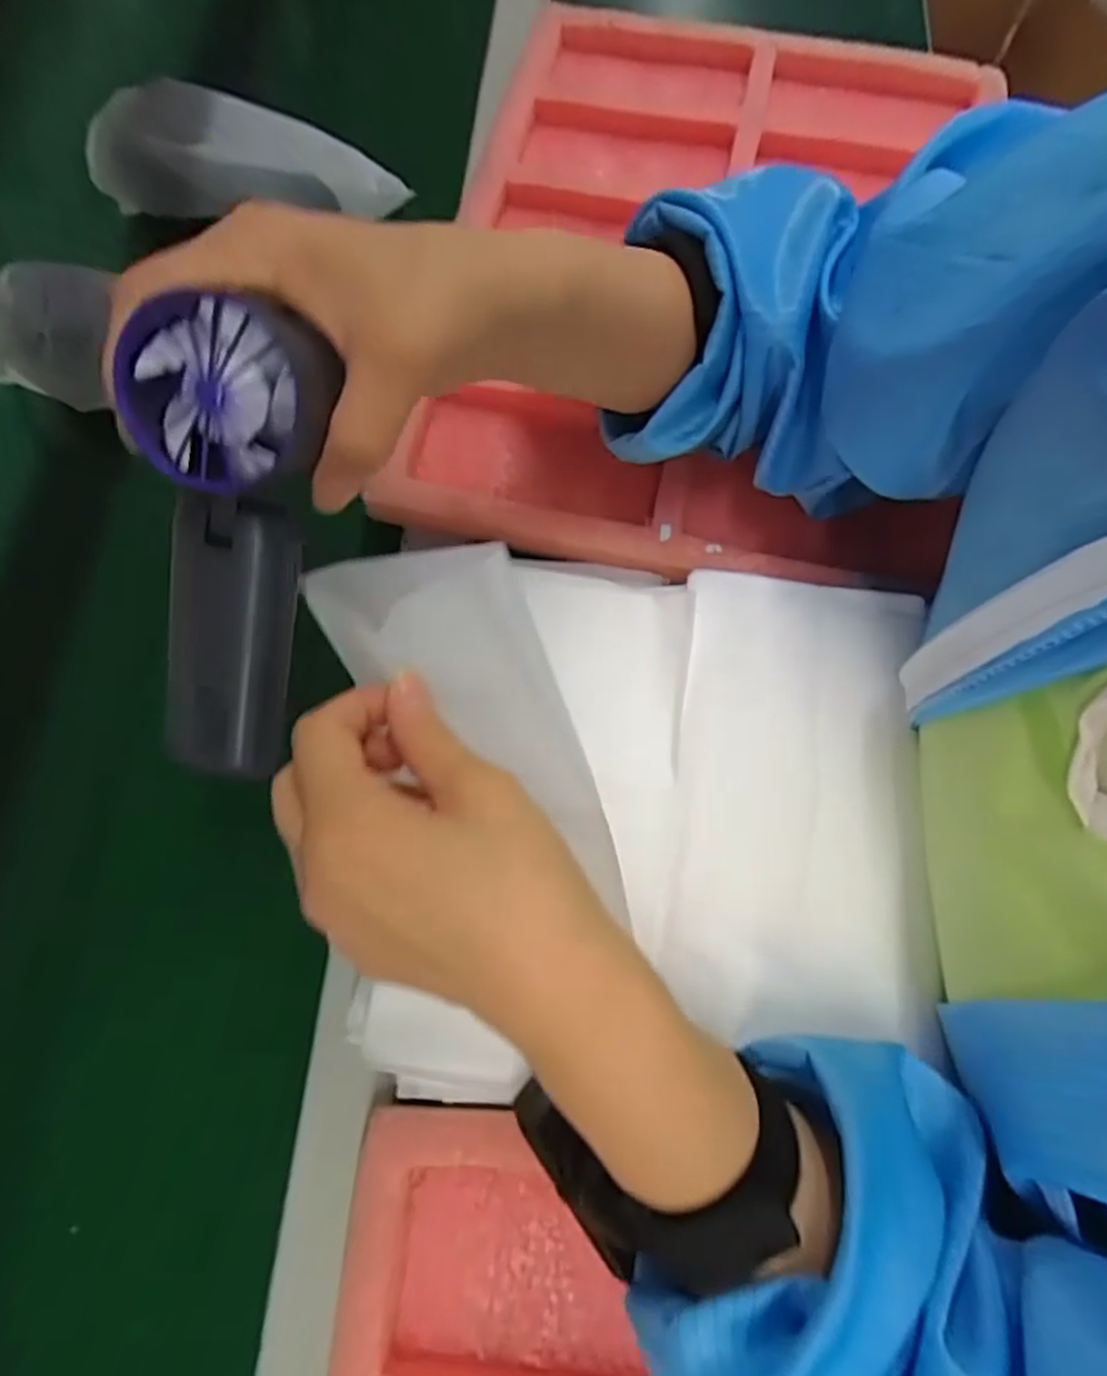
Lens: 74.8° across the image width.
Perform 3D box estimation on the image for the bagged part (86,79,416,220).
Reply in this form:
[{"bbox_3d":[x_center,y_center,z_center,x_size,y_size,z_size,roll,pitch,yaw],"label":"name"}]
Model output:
[{"bbox_3d":[-0.204,-0.347,0.475,0.194,0.052,0.050,9,72,3],"label":"bagged part"}]

